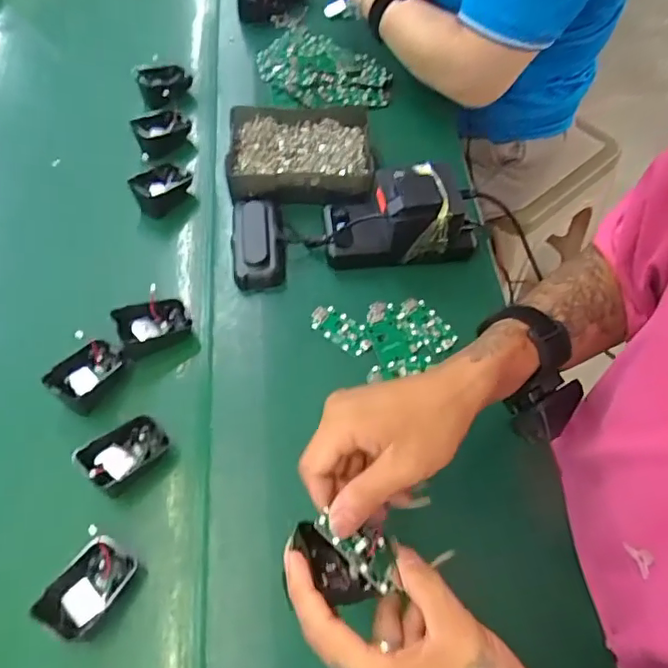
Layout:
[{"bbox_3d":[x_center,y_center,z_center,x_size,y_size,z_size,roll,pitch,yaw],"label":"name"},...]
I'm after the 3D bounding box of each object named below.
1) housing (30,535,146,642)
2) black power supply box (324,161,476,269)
[{"bbox_3d":[-0.180,0.190,0.424,0.050,0.039,0.072,24,61,15],"label":"housing"},{"bbox_3d":[0.068,-0.122,0.579,0.154,0.079,0.075,-1,58,0],"label":"black power supply box"}]

